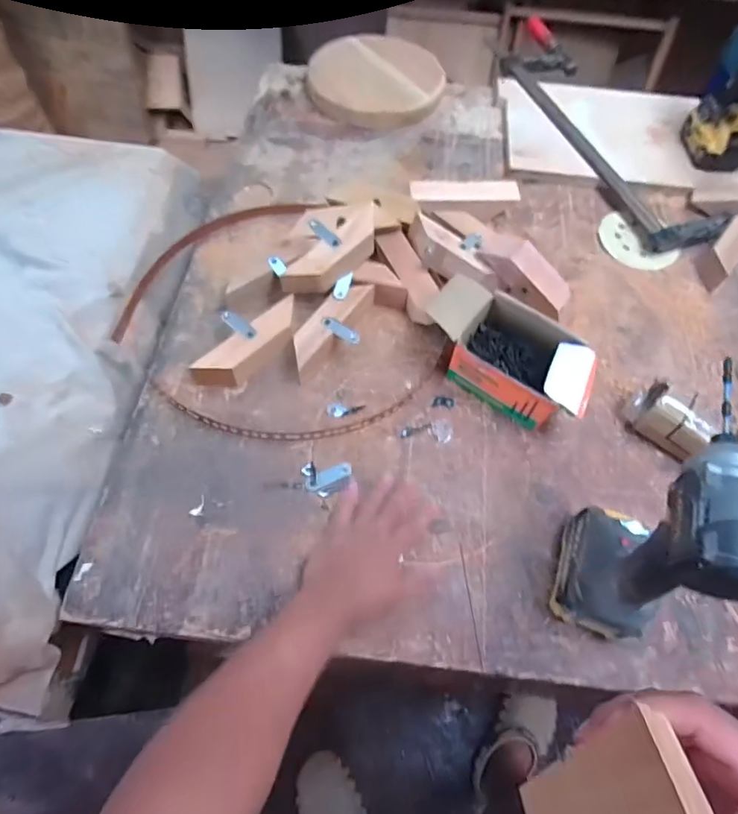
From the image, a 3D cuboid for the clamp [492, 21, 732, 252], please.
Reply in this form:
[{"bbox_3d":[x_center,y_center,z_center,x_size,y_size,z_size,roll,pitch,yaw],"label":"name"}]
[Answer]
[{"bbox_3d":[0.387,-0.508,0.918,0.147,0.030,0.621,-17,65,-12],"label":"clamp"}]

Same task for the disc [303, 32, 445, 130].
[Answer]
[{"bbox_3d":[0.011,-0.597,0.938,0.234,0.031,0.238,2,62,-3],"label":"disc"}]

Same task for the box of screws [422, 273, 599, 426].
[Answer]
[{"bbox_3d":[0.172,-0.068,0.640,0.210,0.078,0.120,34,65,13],"label":"box of screws"}]

